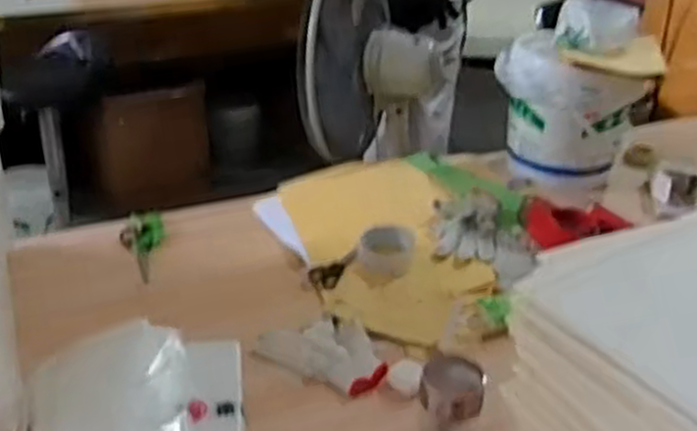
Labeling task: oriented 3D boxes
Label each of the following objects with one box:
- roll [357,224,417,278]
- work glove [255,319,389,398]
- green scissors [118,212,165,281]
[{"bbox_3d":[0.058,0.058,1.200,0.086,0.051,0.083,2,29,-1],"label":"roll"},{"bbox_3d":[-0.029,0.176,1.034,0.178,0.020,0.111,20,33,28],"label":"work glove"},{"bbox_3d":[-0.350,0.048,1.305,0.068,0.022,0.186,-3,29,-11],"label":"green scissors"}]

